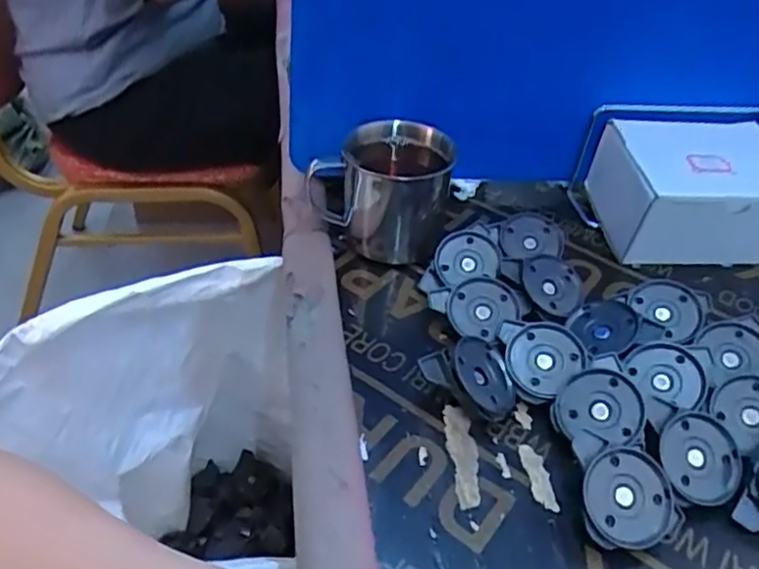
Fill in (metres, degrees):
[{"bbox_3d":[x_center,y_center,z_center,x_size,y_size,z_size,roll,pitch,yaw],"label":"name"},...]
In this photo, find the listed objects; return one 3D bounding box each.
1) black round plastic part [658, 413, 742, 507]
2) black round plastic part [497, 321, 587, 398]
[{"bbox_3d":[0.154,0.085,0.314,0.040,0.011,0.042,23,69,0],"label":"black round plastic part"},{"bbox_3d":[0.089,0.041,0.355,0.046,0.008,0.042,-4,62,8],"label":"black round plastic part"}]

